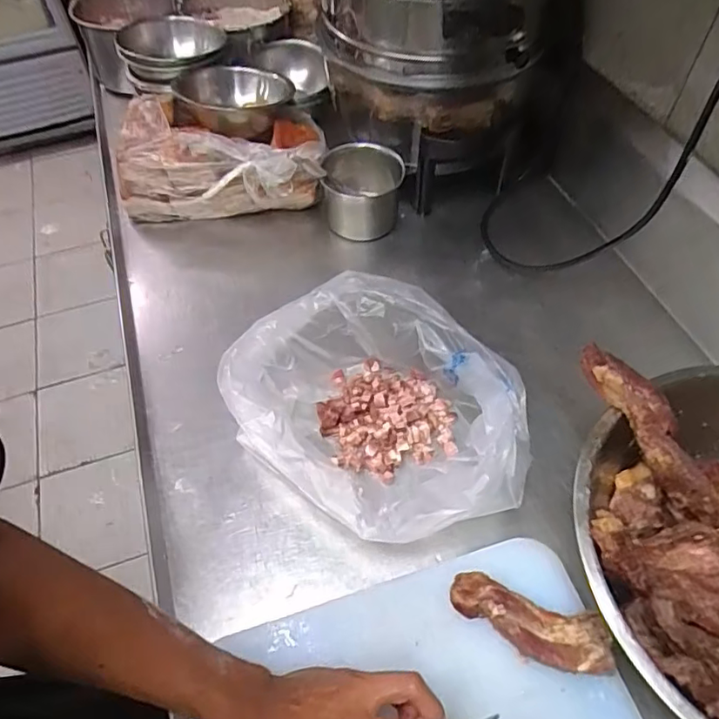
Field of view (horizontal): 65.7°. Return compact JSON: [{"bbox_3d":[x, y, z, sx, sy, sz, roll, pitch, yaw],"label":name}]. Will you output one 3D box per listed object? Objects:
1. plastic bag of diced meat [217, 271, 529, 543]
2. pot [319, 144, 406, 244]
[{"bbox_3d":[0.020,0.052,0.568,0.291,0.125,0.218,37,63,25],"label":"plastic bag of diced meat"},{"bbox_3d":[0.005,-0.239,0.808,0.110,0.094,0.115,-1,54,1],"label":"pot"}]

